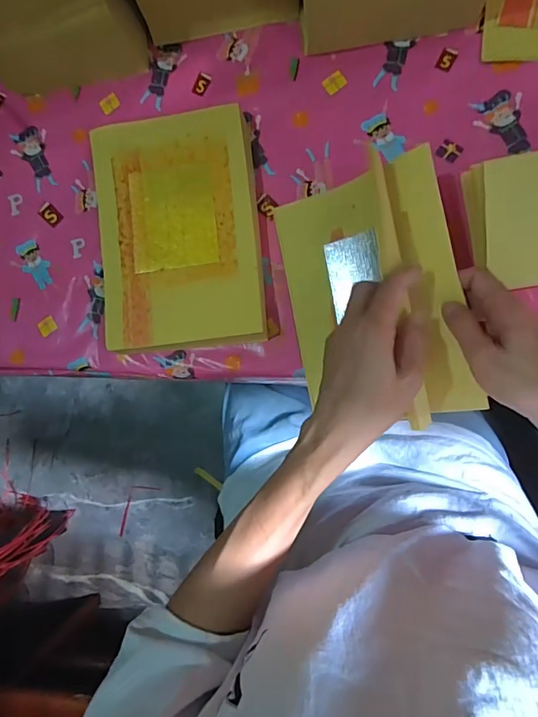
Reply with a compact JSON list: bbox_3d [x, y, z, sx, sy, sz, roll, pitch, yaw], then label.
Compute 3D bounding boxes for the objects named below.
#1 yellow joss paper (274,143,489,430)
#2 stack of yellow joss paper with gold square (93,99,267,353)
[{"bbox_3d":[0.089,-0.054,0.378,0.141,0.086,0.226,-12,86,8],"label":"yellow joss paper"},{"bbox_3d":[-0.091,-0.126,0.436,0.158,0.026,0.226,-5,87,9],"label":"stack of yellow joss paper with gold square"}]

